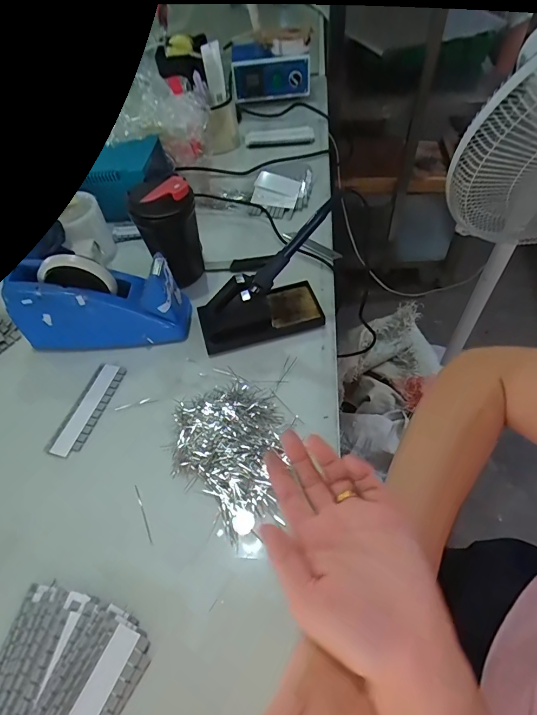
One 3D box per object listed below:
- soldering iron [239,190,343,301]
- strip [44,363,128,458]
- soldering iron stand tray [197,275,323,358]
[{"bbox_3d":[0.024,-0.121,0.472,0.022,0.168,0.015,17,43,-38],"label":"soldering iron"},{"bbox_3d":[-0.217,0.059,0.493,0.041,0.004,0.125,12,56,13],"label":"strip"},{"bbox_3d":[-0.012,-0.068,0.532,0.158,0.065,0.077,-16,55,-8],"label":"soldering iron stand tray"}]

